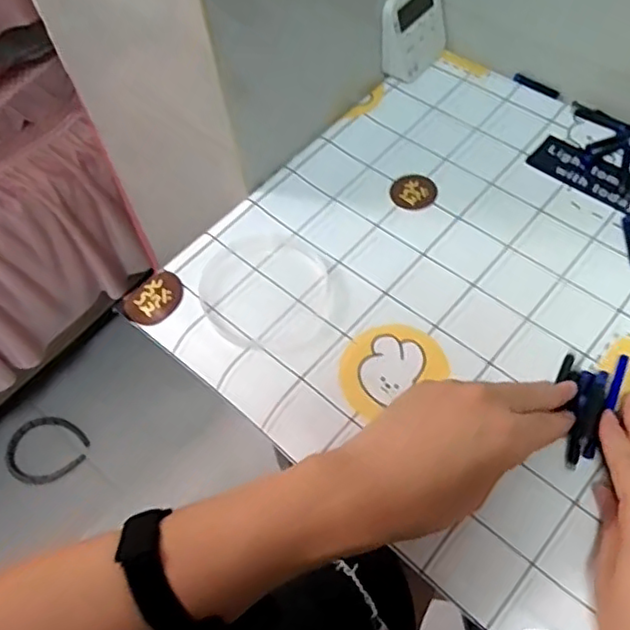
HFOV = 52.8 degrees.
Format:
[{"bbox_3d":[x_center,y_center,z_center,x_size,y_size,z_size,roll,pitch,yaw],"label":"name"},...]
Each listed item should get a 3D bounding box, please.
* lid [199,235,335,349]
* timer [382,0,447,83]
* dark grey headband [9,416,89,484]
[{"bbox_3d":[-0.039,-0.022,0.501,0.096,0.008,0.105,-2,59,3],"label":"lid"},{"bbox_3d":[0.094,-0.274,0.605,0.081,0.081,0.016,-45,46,-18],"label":"timer"},{"bbox_3d":[-0.511,0.251,1.195,0.147,0.019,0.133,34,67,22],"label":"dark grey headband"}]

